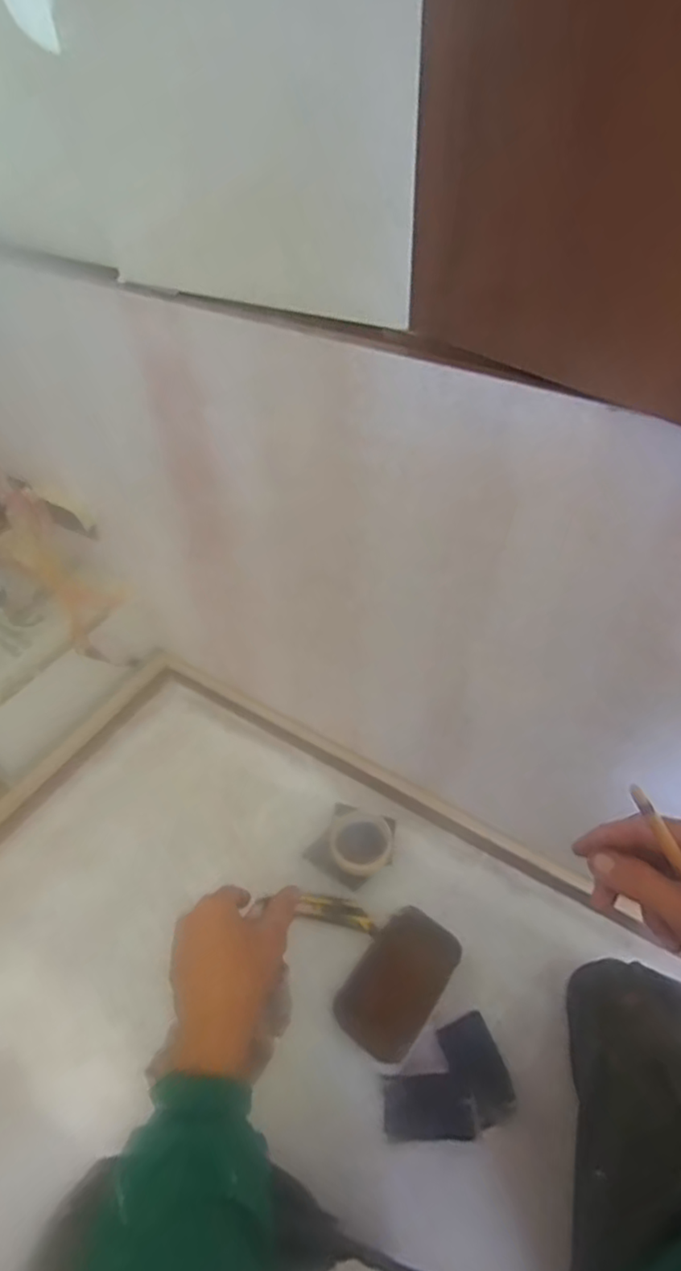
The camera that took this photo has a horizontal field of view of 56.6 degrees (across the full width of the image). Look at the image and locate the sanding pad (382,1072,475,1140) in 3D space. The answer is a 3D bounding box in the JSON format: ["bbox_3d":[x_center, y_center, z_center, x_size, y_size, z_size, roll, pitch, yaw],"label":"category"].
[{"bbox_3d":[0.104,0.568,0.763,0.103,0.007,0.062,0,46,0],"label":"sanding pad"}]

